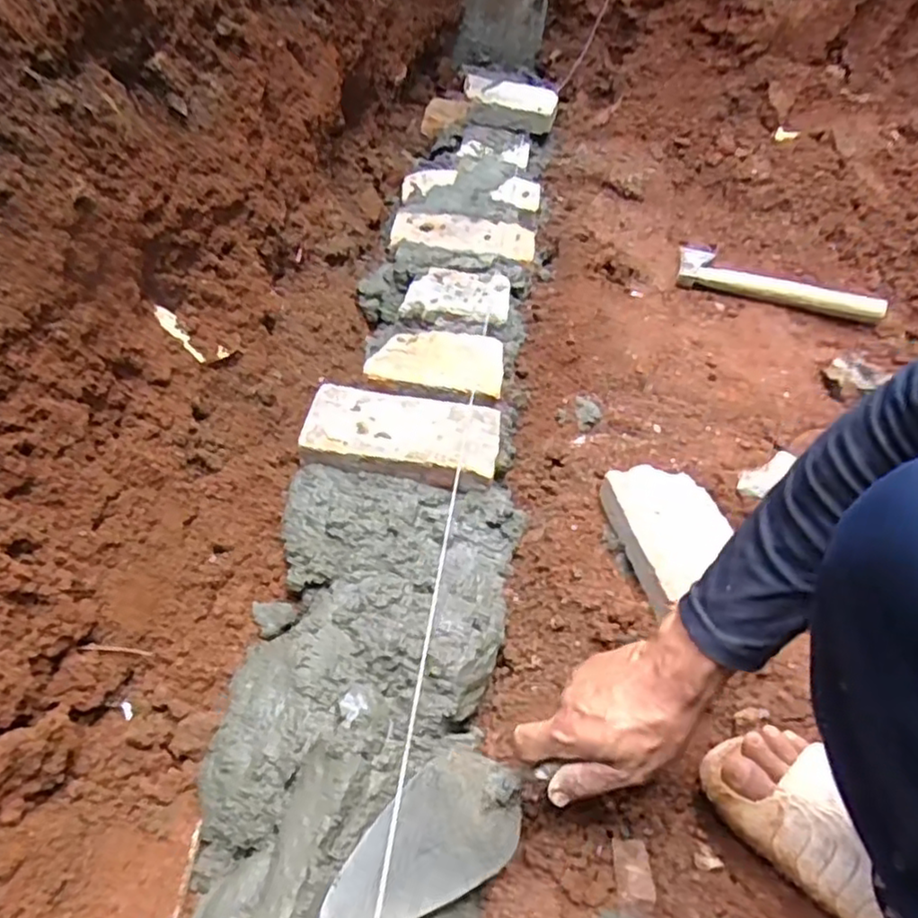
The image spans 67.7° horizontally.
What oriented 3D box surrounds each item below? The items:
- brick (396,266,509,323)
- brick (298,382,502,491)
[{"bbox_3d":[-0.003,-0.223,0.982,0.147,0.042,0.112,8,49,2],"label":"brick"},{"bbox_3d":[-0.065,-0.022,0.799,0.217,0.049,0.108,8,49,2],"label":"brick"}]

